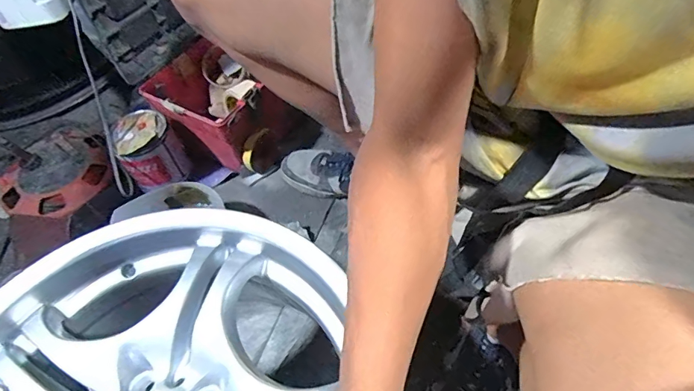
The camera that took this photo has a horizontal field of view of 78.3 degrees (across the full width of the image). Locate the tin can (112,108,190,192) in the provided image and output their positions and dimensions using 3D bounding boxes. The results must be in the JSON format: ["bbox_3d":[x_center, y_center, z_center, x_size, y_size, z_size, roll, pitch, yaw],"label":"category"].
[{"bbox_3d":[-0.353,-0.083,0.769,0.093,0.115,0.089,-2,55,3],"label":"tin can"}]

